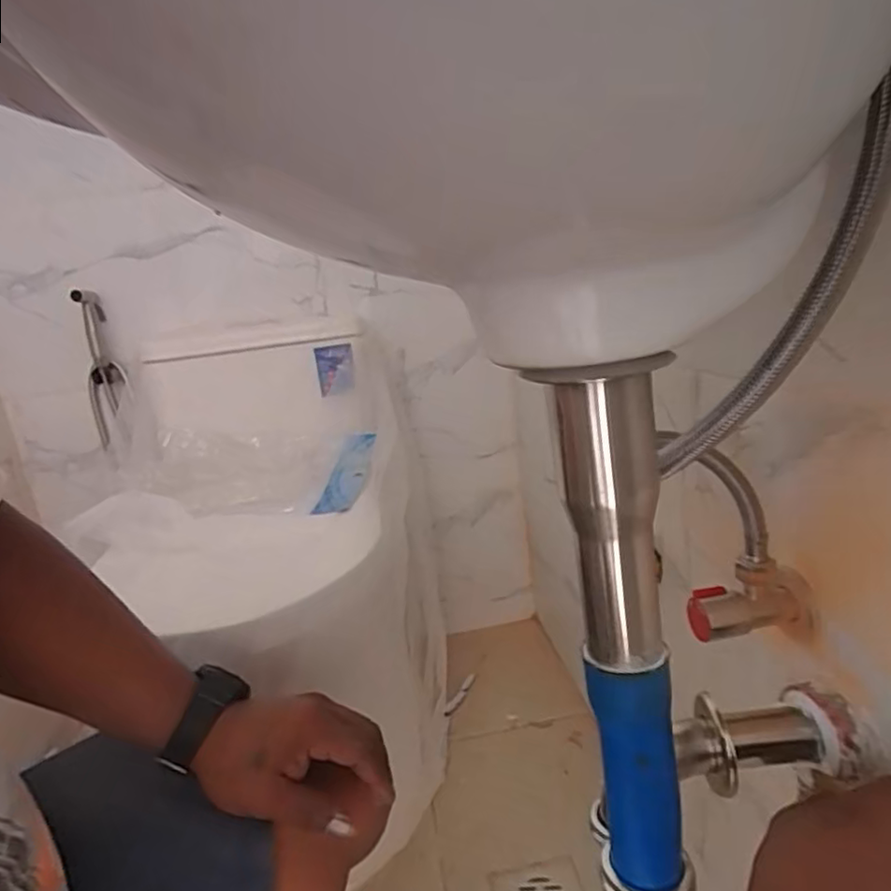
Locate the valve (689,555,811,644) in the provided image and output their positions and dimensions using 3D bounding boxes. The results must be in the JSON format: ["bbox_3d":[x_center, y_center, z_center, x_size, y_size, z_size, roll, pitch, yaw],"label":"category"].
[{"bbox_3d":[0.194,0.098,0.389,0.076,0.052,0.028,-10,14,-5],"label":"valve"}]

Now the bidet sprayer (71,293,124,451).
[{"bbox_3d":[-0.562,-0.119,1.006,0.054,0.270,0.049,28,33,34],"label":"bidet sprayer"}]

